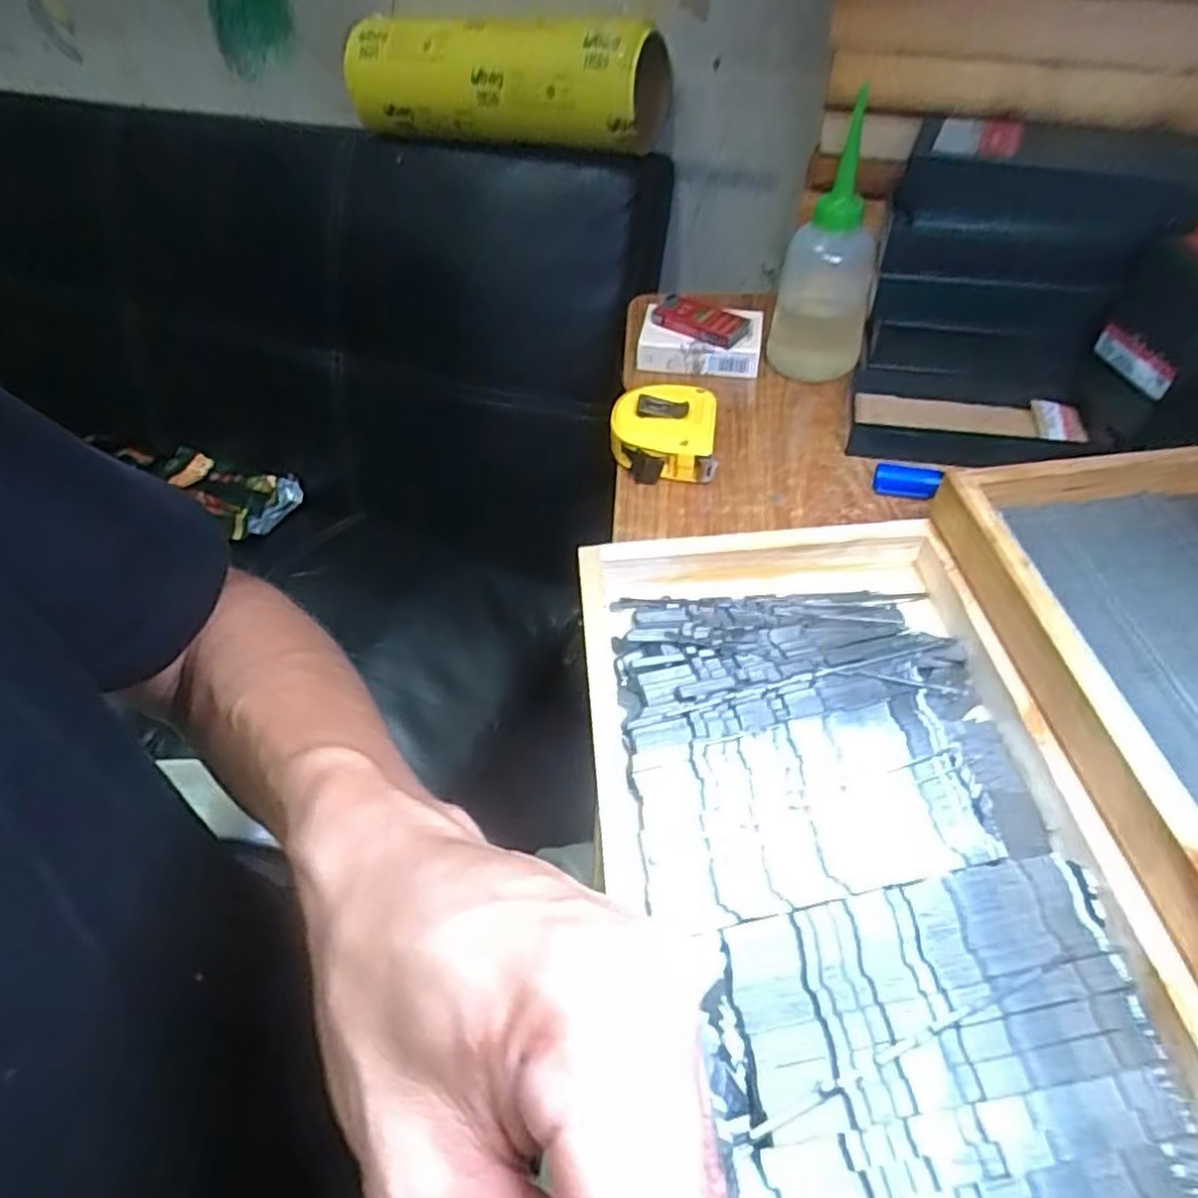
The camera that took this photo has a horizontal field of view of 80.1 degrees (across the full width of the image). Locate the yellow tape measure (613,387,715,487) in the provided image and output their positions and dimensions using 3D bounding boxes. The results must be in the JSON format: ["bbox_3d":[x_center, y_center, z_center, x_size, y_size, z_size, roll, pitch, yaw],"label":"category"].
[{"bbox_3d":[0.042,-0.106,0.463,0.065,0.032,0.061,6,52,6],"label":"yellow tape measure"}]

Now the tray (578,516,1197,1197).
[{"bbox_3d":[0.105,0.132,0.253,0.212,0.031,0.416,0,52,1],"label":"tray"}]

